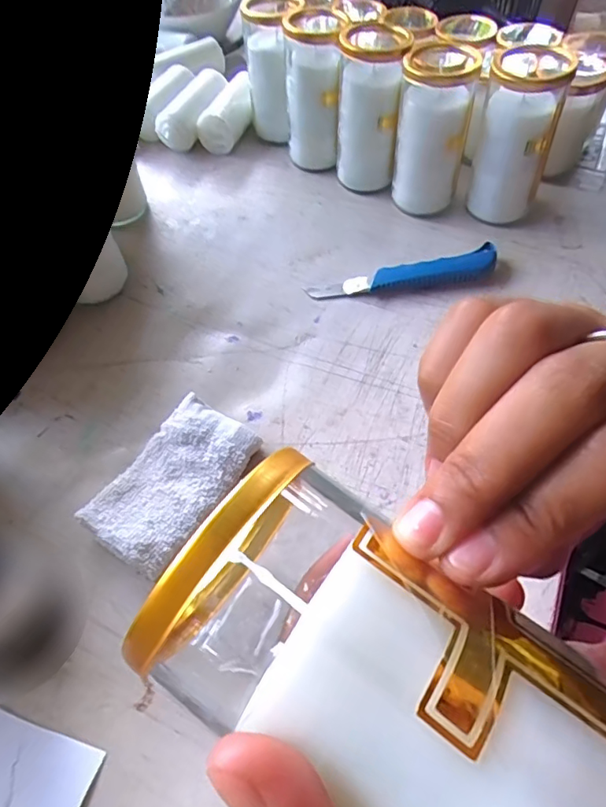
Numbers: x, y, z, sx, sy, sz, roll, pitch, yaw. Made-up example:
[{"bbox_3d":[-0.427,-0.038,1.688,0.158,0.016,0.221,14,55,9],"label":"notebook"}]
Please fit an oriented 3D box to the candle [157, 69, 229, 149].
[{"bbox_3d":[-0.132,-0.358,0.627,0.056,0.051,0.127,11,56,10],"label":"candle"}]

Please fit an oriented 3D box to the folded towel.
[{"bbox_3d":[-0.093,0.056,0.368,0.070,0.026,0.120,28,60,20],"label":"folded towel"}]

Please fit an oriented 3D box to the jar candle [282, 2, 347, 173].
[{"bbox_3d":[0.011,-0.332,0.556,0.058,0.140,0.070,-5,55,-1],"label":"jar candle"}]

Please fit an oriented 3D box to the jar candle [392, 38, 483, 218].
[{"bbox_3d":[0.122,-0.256,0.491,0.061,0.147,0.050,11,56,10],"label":"jar candle"}]

